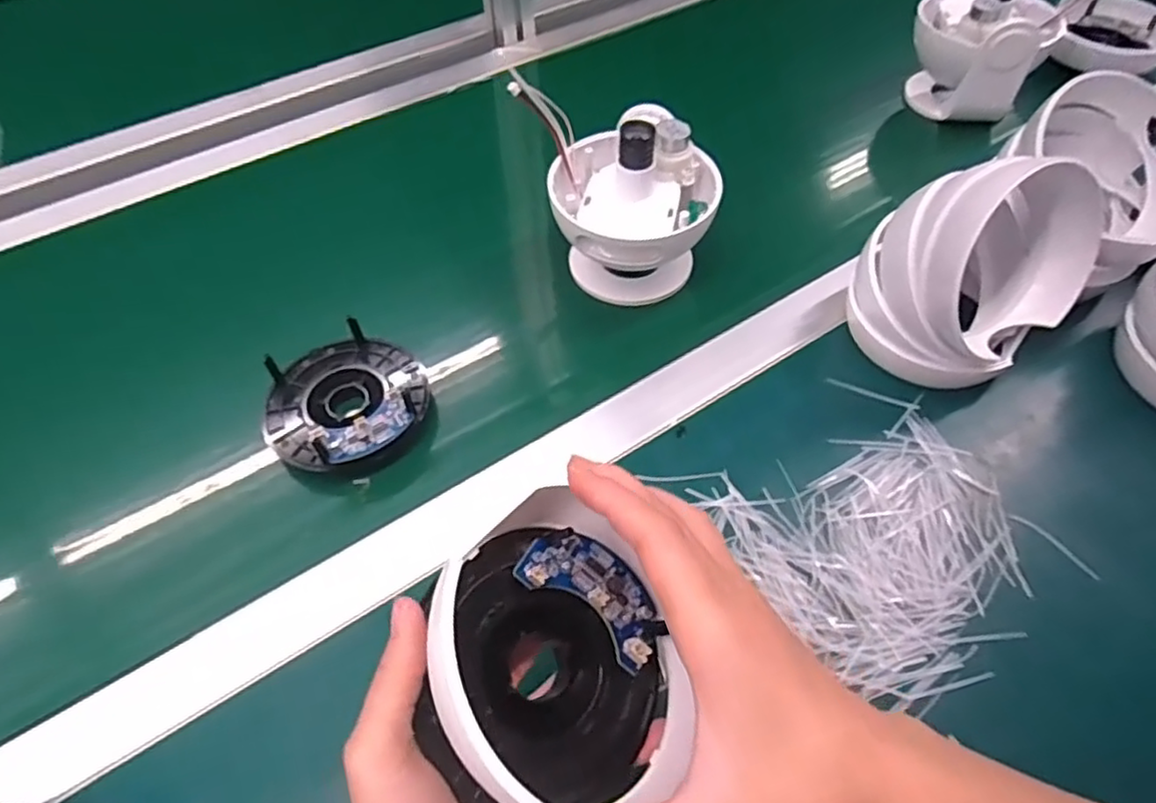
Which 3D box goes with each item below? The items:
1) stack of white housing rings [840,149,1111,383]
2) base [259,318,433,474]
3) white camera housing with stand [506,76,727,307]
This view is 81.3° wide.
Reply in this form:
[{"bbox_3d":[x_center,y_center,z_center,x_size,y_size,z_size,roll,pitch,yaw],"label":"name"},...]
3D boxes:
[{"bbox_3d":[0.244,-0.083,0.412,0.113,0.131,0.091,-24,57,-18],"label":"stack of white housing rings"},{"bbox_3d":[-0.146,0.000,0.430,0.098,0.034,0.101,-24,57,-18],"label":"base"},{"bbox_3d":[0.033,-0.139,0.476,0.123,0.113,0.102,-4,53,-3],"label":"white camera housing with stand"}]

